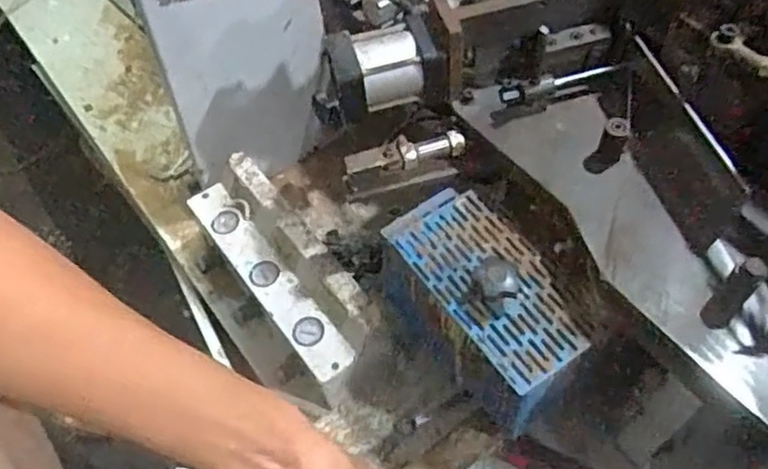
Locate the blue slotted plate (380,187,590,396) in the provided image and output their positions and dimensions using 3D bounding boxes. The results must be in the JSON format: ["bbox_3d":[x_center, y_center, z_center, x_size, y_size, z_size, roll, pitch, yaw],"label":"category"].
[{"bbox_3d":[0.106,0.044,0.698,0.112,0.017,0.243,-33,60,-15],"label":"blue slotted plate"}]

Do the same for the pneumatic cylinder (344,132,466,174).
[{"bbox_3d":[0.023,-0.095,0.749,0.134,0.028,0.030,-11,57,-2],"label":"pneumatic cylinder"}]

